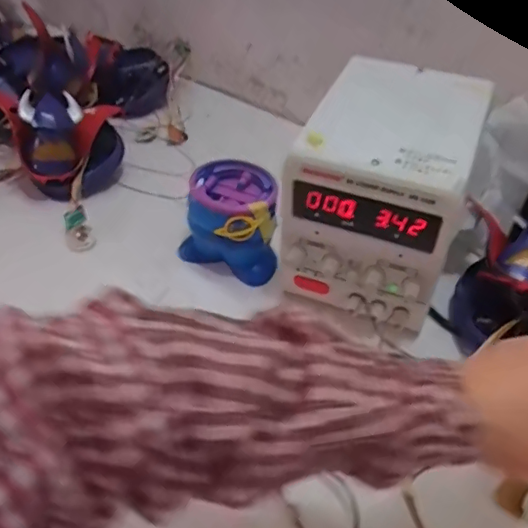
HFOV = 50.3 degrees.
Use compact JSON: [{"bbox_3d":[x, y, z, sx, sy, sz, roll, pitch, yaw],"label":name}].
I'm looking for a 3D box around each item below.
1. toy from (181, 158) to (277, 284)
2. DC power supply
[{"bbox_3d":[-0.034,-0.038,0.521,0.086,0.083,0.079,-1,45,1],"label":"toy"},{"bbox_3d":[0.103,-0.059,0.482,0.126,0.148,0.178,17,48,17],"label":"DC power supply"}]

